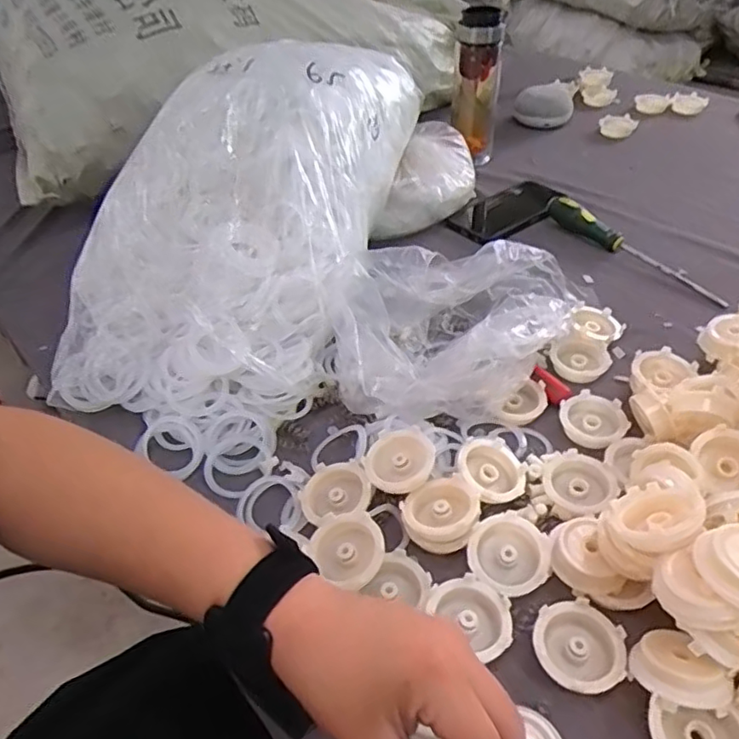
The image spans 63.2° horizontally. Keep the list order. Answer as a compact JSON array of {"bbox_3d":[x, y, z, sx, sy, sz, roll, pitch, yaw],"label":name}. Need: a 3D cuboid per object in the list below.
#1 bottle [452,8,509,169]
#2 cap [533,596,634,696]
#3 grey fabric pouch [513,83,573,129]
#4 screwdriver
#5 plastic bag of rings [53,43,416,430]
[{"bbox_3d":[0.153,-0.398,0.865,0.062,0.200,0.057,4,43,8],"label":"bottle"},{"bbox_3d":[0.130,0.173,0.374,0.051,0.016,0.054,-2,43,2],"label":"cap"},{"bbox_3d":[0.294,-0.445,1.015,0.091,0.048,0.067,10,44,14],"label":"grey fabric pouch"},{"bbox_3d":[0.304,-0.147,0.700,0.029,0.032,0.232,-30,49,-26],"label":"screwdriver"},{"bbox_3d":[-0.119,-0.174,0.610,0.260,0.191,0.465,6,43,10],"label":"plastic bag of rings"}]

